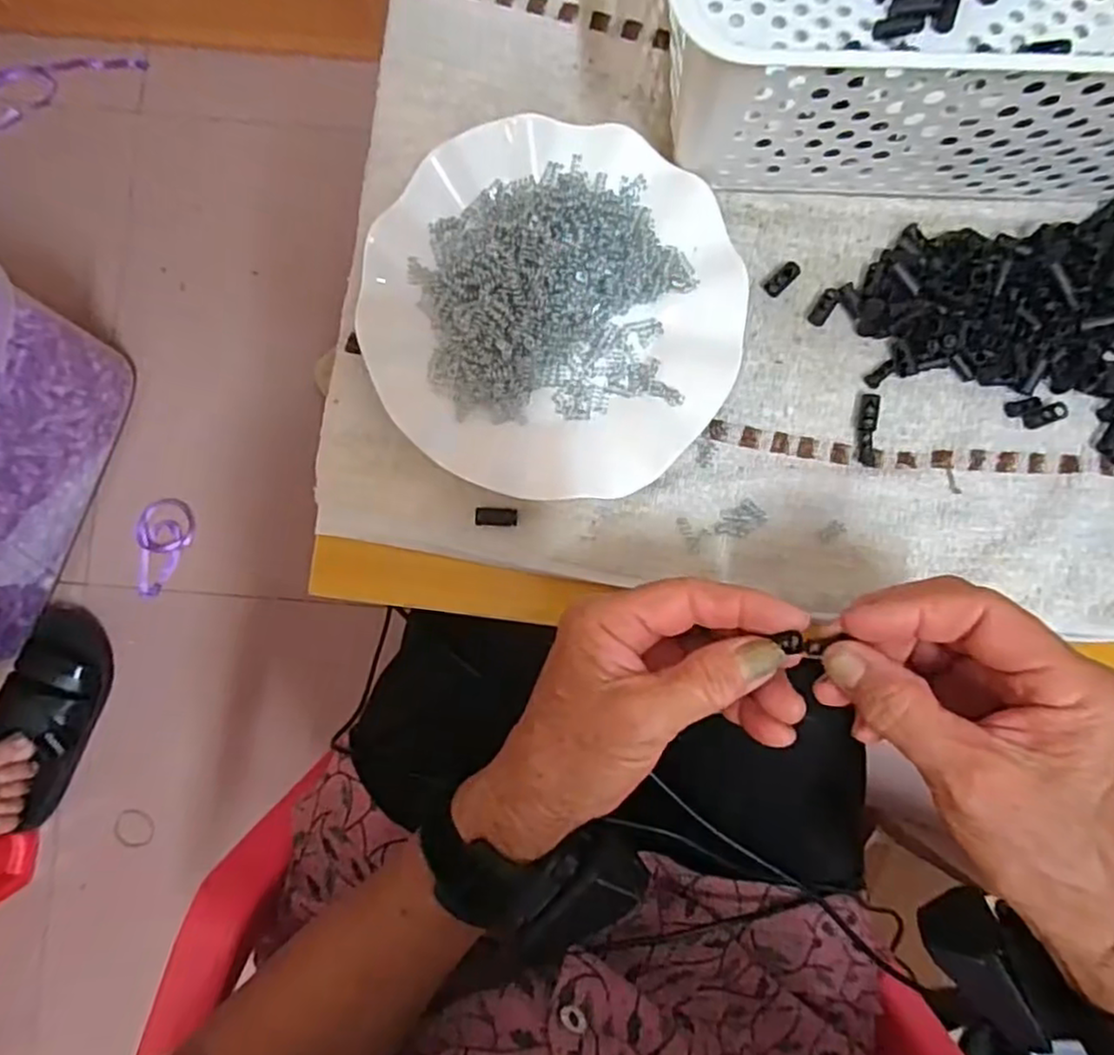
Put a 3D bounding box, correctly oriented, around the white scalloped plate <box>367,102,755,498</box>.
[{"bbox_3d":[-0.002,-0.108,0.344,0.177,0.021,0.181,0,86,-3],"label":"white scalloped plate"}]

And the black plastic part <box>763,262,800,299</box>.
[{"bbox_3d":[0.116,-0.128,0.358,0.009,0.005,0.020,44,102,-1],"label":"black plastic part"}]

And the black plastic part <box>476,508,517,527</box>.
[{"bbox_3d":[-0.030,-0.005,0.349,0.021,0.006,0.009,1,86,-3],"label":"black plastic part"}]

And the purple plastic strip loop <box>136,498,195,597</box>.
[{"bbox_3d":[-0.484,0.024,0.850,0.060,0.005,0.121,8,86,-3],"label":"purple plastic strip loop"}]

